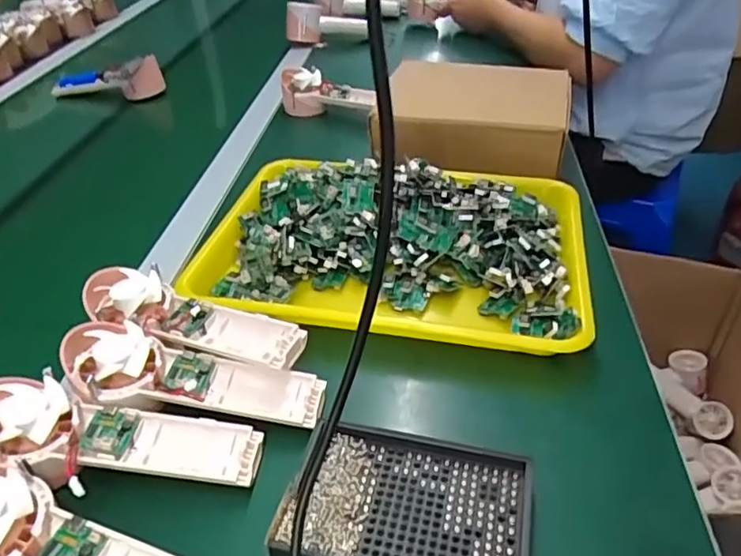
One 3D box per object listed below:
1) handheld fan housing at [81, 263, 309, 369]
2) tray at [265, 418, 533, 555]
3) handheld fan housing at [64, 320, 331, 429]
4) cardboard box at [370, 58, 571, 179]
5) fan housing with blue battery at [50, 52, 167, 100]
[{"bbox_3d":[-0.132,0.033,0.441,0.175,0.039,0.057,12,41,17],"label":"handheld fan housing"},{"bbox_3d":[0.019,0.133,0.334,0.137,0.015,0.096,8,40,12],"label":"tray"},{"bbox_3d":[-0.120,0.067,0.402,0.175,0.032,0.055,13,41,-4],"label":"handheld fan housing"},{"bbox_3d":[0.121,-0.191,0.696,0.220,0.067,0.177,8,40,12],"label":"cardboard box"},{"bbox_3d":[-0.390,-0.296,0.869,0.156,0.051,0.036,-3,41,1],"label":"fan housing with blue battery"}]

